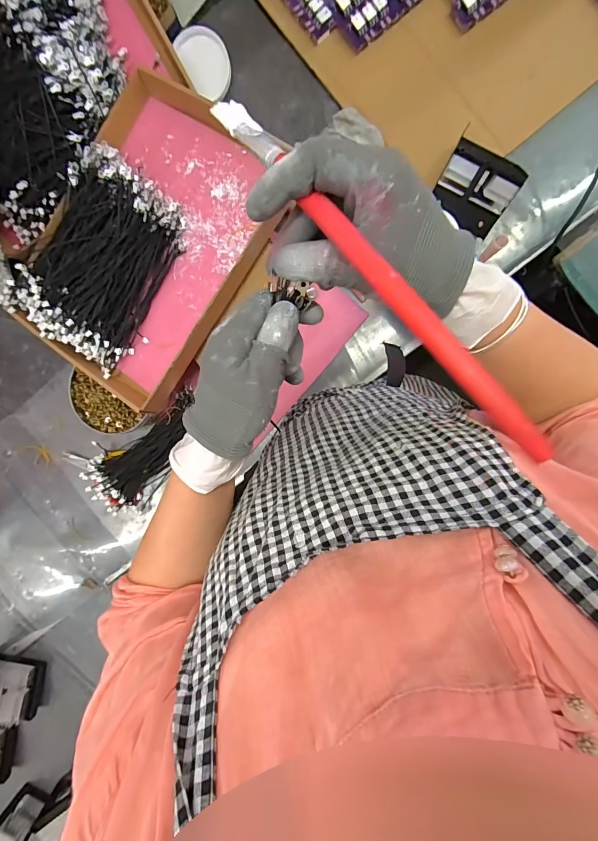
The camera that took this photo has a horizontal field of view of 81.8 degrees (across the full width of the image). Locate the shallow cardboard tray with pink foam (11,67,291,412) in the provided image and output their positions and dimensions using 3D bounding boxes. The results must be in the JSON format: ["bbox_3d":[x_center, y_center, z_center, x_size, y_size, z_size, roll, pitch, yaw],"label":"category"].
[{"bbox_3d":[-0.237,-0.279,0.528,0.302,0.071,0.433,34,97,1],"label":"shallow cardboard tray with pink foam"}]

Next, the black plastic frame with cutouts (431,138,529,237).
[{"bbox_3d":[0.252,-0.331,0.492,0.102,0.088,0.021,29,55,0],"label":"black plastic frame with cutouts"}]

